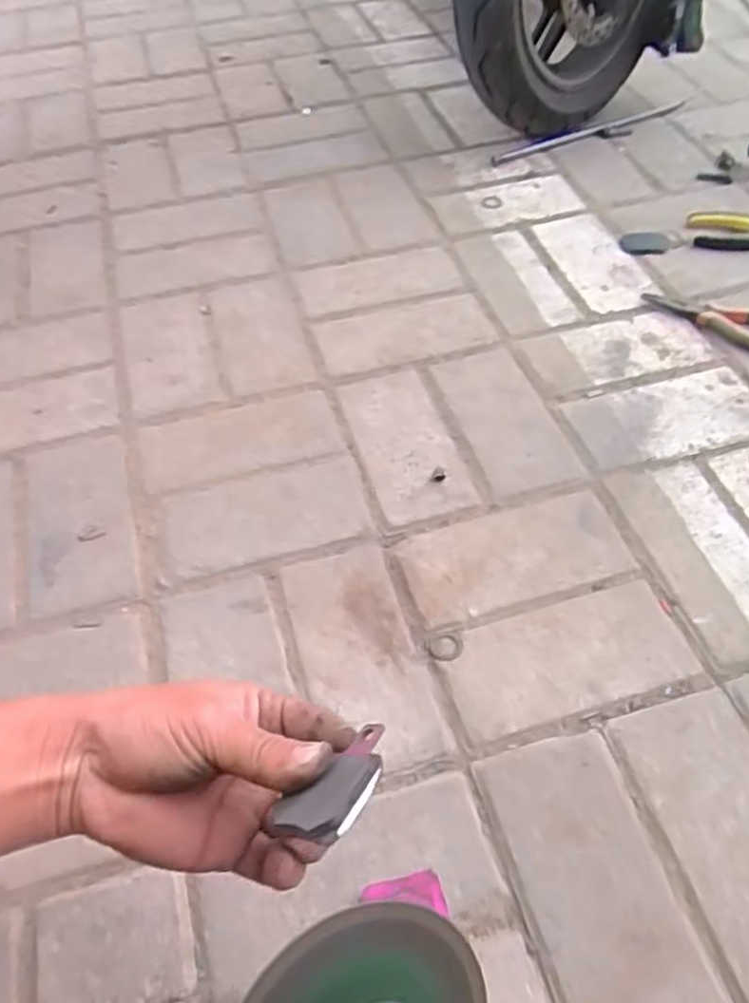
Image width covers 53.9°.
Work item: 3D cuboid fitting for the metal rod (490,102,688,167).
[{"bbox_3d":[0.308,-0.524,1.039,0.326,0.013,0.025,-22,55,-14],"label":"metal rod"}]

